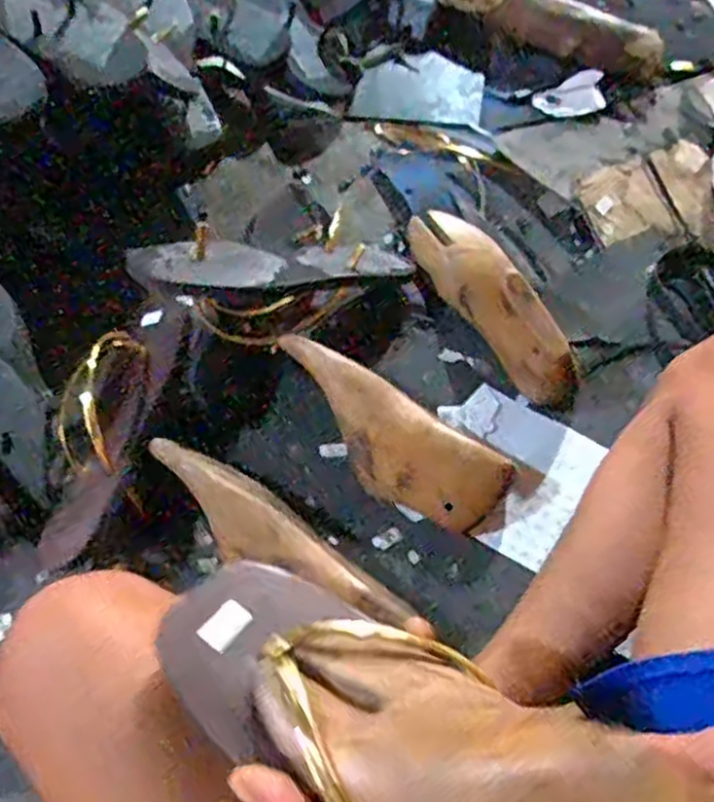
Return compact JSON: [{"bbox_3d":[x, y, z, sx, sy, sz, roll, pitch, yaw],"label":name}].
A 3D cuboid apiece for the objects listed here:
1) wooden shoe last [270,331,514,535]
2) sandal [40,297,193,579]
[{"bbox_3d":[0.020,0.032,0.605,0.211,0.069,0.079,29,70,12],"label":"wooden shoe last"},{"bbox_3d":[-0.208,0.015,0.616,0.072,0.065,0.246,16,68,7],"label":"sandal"}]

